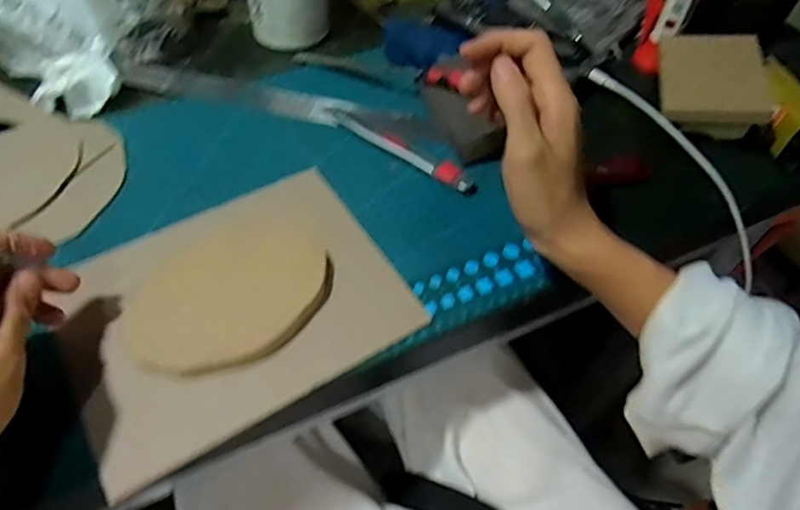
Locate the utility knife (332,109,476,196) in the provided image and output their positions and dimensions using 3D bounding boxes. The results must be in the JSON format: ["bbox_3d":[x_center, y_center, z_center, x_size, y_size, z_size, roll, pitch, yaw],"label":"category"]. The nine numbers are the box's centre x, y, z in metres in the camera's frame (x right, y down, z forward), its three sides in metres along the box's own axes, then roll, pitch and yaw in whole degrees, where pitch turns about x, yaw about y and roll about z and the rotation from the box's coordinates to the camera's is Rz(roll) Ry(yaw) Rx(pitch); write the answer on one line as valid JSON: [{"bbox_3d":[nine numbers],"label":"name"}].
[{"bbox_3d":[0.000,-0.087,0.453,0.140,0.010,0.017,32,59,20],"label":"utility knife"}]

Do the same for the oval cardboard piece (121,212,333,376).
[{"bbox_3d":[-0.109,0.022,0.366,0.097,0.014,0.132,39,61,24],"label":"oval cardboard piece"}]

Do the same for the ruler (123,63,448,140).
[{"bbox_3d":[-0.105,-0.135,0.489,0.289,0.007,0.033,13,49,9],"label":"ruler"}]

